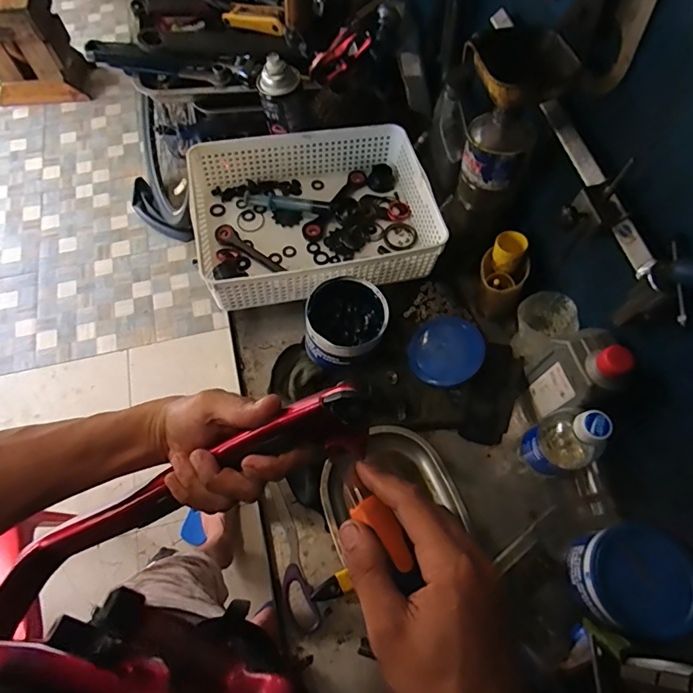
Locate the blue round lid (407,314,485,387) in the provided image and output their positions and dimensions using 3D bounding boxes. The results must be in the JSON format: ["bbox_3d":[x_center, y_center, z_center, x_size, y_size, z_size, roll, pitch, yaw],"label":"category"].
[{"bbox_3d":[0.135,0.006,0.633,0.101,0.024,0.097,-8,75,30],"label":"blue round lid"}]

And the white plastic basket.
[{"bbox_3d":[-0.043,-0.190,0.680,0.324,0.086,0.253,-10,65,-6],"label":"white plastic basket"}]

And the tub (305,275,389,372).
[{"bbox_3d":[-0.003,-0.023,0.615,0.106,0.088,0.109,-14,66,-7],"label":"tub"}]

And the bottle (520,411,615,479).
[{"bbox_3d":[0.246,0.109,0.527,0.061,0.169,0.059,0,65,-1],"label":"bottle"}]

